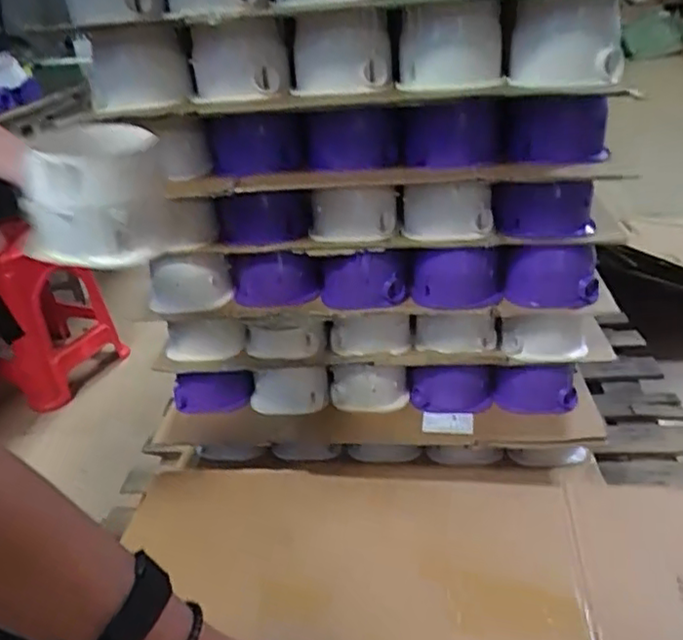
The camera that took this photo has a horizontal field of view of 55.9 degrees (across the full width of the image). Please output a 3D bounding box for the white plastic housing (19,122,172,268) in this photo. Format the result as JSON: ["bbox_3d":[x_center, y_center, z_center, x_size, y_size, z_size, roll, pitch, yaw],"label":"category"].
[{"bbox_3d":[-0.223,-0.109,0.575,0.129,0.119,0.047,1,30,11],"label":"white plastic housing"}]

